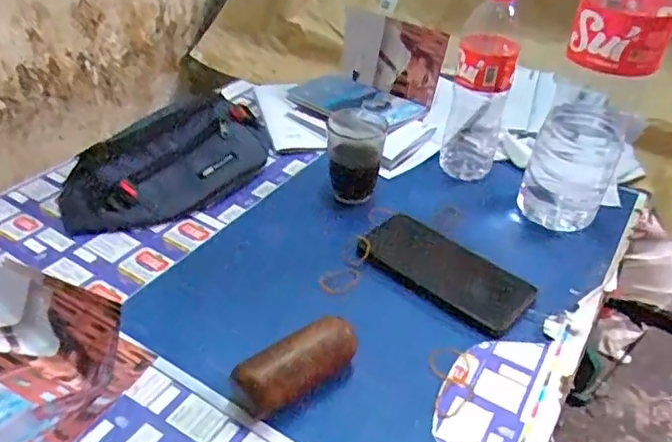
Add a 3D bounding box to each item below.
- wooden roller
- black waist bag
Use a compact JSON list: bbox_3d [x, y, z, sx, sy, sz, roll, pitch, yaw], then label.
[{"bbox_3d":[-0.028,0.112,0.450,0.103,0.039,0.039,-21,43,-28],"label":"wooden roller"},{"bbox_3d":[-0.172,-0.070,0.651,0.103,0.069,0.261,27,43,27],"label":"black waist bag"}]

